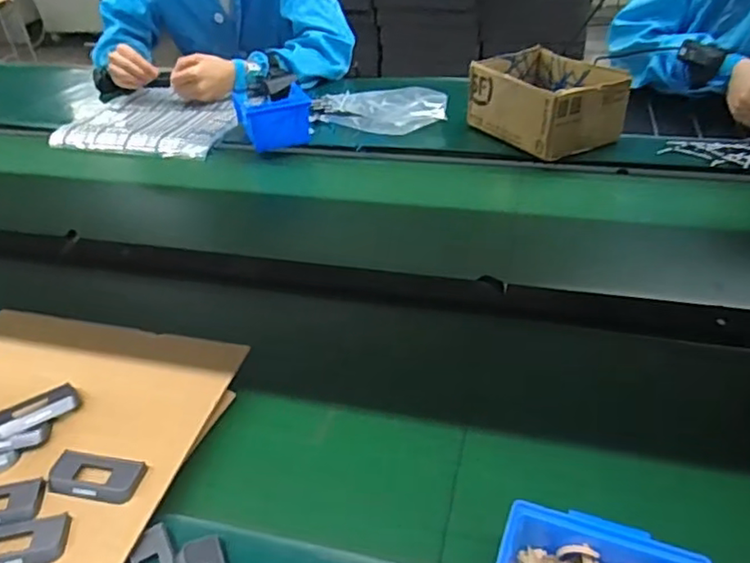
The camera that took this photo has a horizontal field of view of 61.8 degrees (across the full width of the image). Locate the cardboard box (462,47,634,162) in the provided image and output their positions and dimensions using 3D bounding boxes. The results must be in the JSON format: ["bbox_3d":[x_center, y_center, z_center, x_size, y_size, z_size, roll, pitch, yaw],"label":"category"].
[{"bbox_3d":[0.271,-0.288,1.010,0.171,0.109,0.214,-20,41,-20],"label":"cardboard box"}]

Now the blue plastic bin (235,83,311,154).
[{"bbox_3d":[-0.165,-0.267,1.025,0.116,0.069,0.120,-16,39,-15],"label":"blue plastic bin"}]

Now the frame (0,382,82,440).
[{"bbox_3d":[-0.303,0.116,0.557,0.075,0.011,0.036,-31,45,-31],"label":"frame"}]

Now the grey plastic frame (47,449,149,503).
[{"bbox_3d":[-0.227,0.158,0.507,0.079,0.008,0.037,5,39,11],"label":"grey plastic frame"}]

